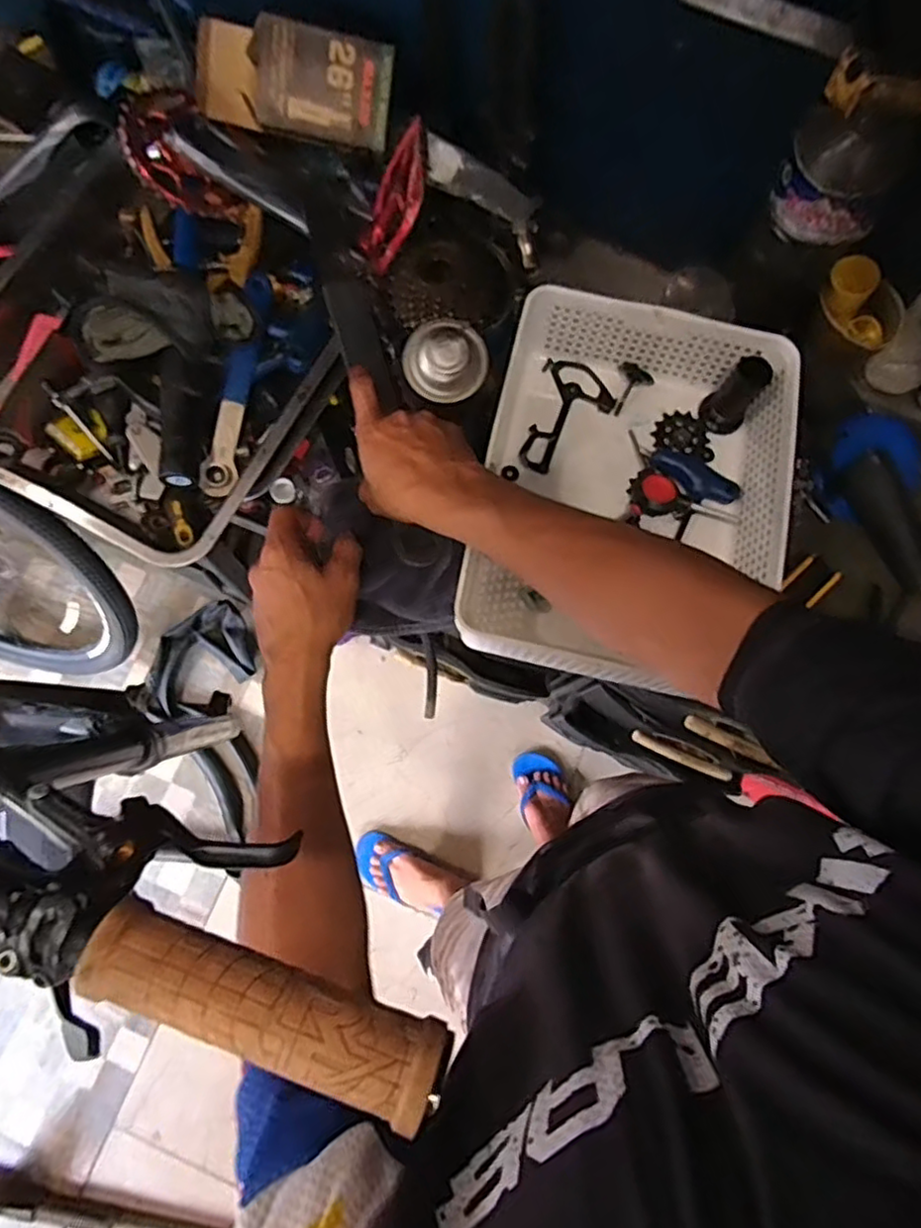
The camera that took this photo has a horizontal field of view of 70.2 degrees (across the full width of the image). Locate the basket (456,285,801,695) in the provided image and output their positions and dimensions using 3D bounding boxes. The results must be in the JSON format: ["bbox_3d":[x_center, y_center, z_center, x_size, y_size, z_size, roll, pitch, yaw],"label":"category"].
[{"bbox_3d":[0.151,-0.116,0.587,0.245,0.083,0.302,10,79,2],"label":"basket"}]

